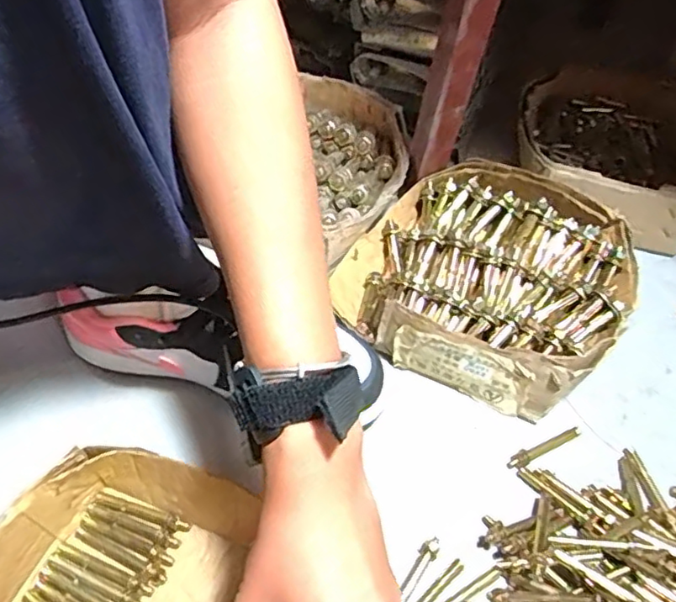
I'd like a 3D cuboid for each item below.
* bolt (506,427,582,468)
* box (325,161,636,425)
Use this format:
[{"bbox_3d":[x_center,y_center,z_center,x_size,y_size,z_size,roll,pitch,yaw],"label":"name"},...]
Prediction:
[{"bbox_3d":[0.158,0.113,0.477,0.068,0.008,0.010,-21,58,-20],"label":"bolt"},{"bbox_3d":[0.126,-0.023,0.533,0.222,0.069,0.203,22,54,10],"label":"box"}]

